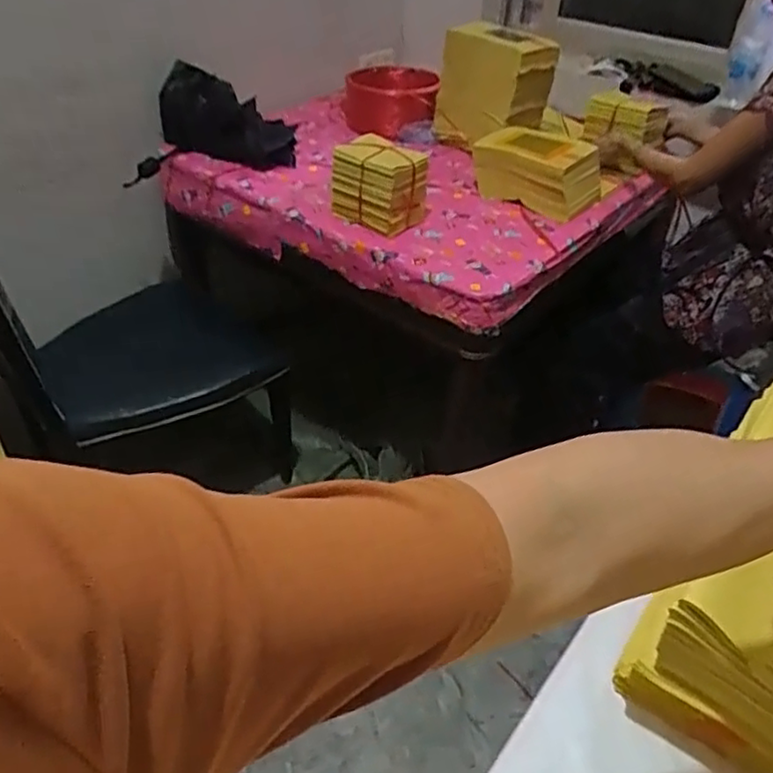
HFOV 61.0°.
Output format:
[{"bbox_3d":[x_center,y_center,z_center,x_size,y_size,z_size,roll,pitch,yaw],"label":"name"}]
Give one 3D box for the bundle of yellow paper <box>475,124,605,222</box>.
[{"bbox_3d":[0.329,-0.490,1.481,0.283,0.130,0.167,31,47,29],"label":"bundle of yellow paper"}]

